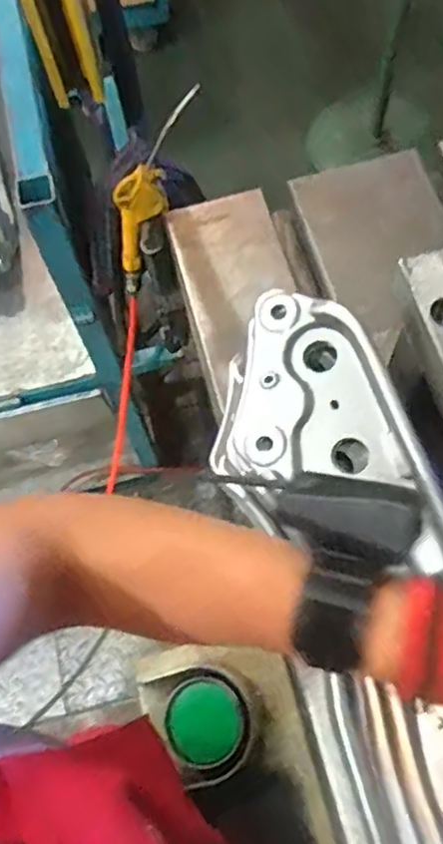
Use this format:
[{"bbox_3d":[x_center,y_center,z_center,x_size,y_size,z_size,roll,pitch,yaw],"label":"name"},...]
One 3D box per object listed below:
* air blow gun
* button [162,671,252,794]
[{"bbox_3d":[-0.088,-0.238,0.735,0.025,0.254,0.059,40,46,16],"label":"air blow gun"},{"bbox_3d":[-0.013,0.255,0.564,0.075,0.041,0.078,-33,71,-10],"label":"button"}]

